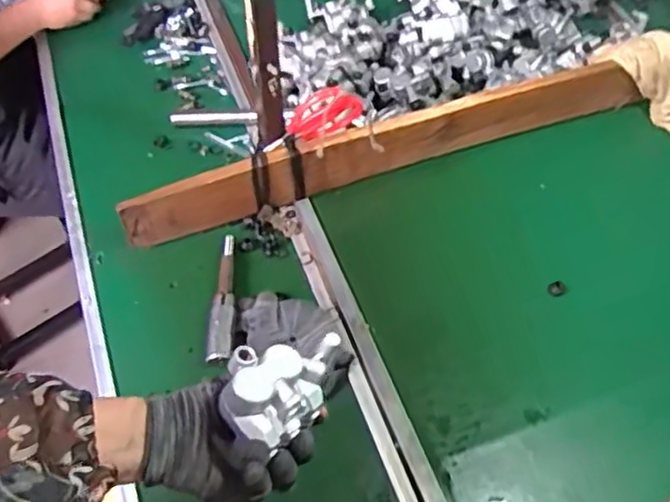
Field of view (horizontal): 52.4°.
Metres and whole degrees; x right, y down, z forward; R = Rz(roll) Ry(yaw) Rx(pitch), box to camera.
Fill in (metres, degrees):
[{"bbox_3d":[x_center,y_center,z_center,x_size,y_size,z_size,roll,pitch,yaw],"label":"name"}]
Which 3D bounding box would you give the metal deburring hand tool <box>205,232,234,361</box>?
[{"bbox_3d":[-0.134,0.054,0.808,0.030,0.035,0.179,-4,55,-2],"label":"metal deburring hand tool"}]

